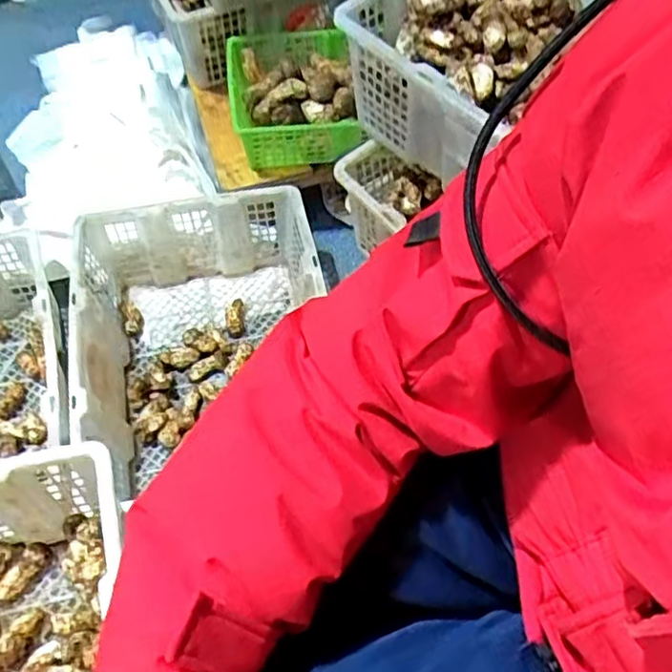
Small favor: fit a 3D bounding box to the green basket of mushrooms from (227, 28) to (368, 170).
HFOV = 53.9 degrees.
[{"bbox_3d":[-0.062,-0.396,1.099,0.217,0.098,0.215,-6,58,-4],"label":"green basket of mushrooms"}]

